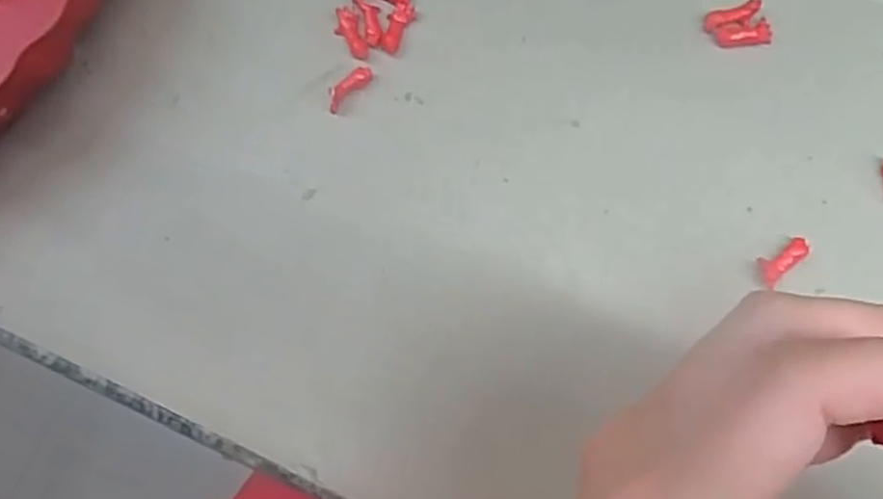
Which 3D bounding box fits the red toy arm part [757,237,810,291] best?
[{"bbox_3d":[0.127,0.004,0.276,0.023,0.005,0.010,-41,79,-7],"label":"red toy arm part"}]

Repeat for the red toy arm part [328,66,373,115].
[{"bbox_3d":[-0.038,-0.066,0.302,0.023,0.008,0.007,-43,79,-8],"label":"red toy arm part"}]

